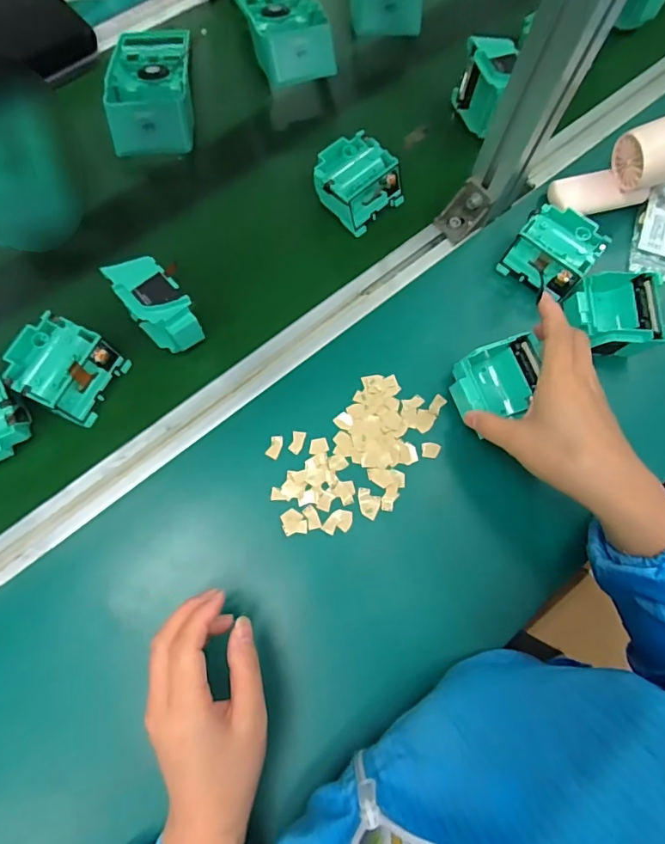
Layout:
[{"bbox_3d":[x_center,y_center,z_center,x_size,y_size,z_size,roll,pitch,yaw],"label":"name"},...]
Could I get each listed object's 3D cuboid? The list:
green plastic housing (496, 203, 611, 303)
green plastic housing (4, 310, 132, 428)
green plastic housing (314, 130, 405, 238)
[{"bbox_3d":[0.217,-0.169,0.485,0.075,0.040,0.076,40,76,7],"label":"green plastic housing"},{"bbox_3d":[-0.236,-0.047,0.433,0.075,0.041,0.072,26,74,3],"label":"green plastic housing"},{"bbox_3d":[0.024,-0.244,0.506,0.075,0.040,0.081,-42,81,-13],"label":"green plastic housing"}]

